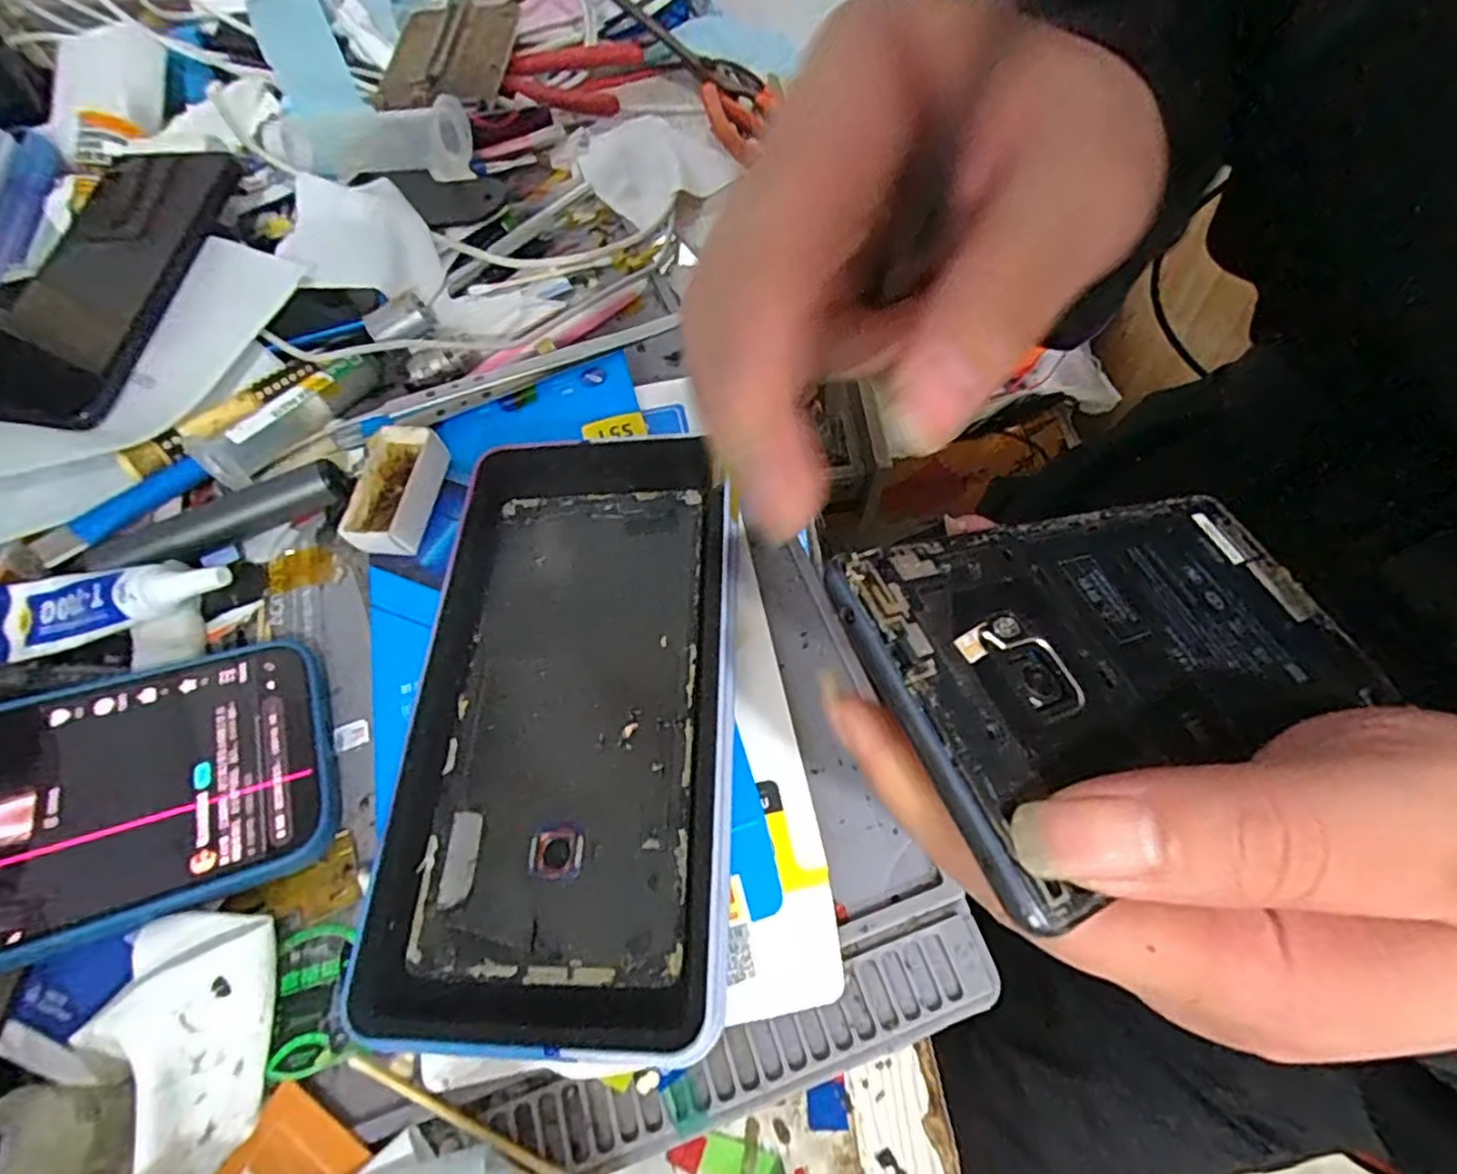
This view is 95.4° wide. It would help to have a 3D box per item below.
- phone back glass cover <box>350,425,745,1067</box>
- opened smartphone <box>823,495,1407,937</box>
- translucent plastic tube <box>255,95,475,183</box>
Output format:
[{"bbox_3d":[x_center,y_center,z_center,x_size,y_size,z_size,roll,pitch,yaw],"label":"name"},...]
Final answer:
[{"bbox_3d":[-0.050,0.032,0.206,0.104,0.009,0.186,-2,63,7],"label":"phone back glass cover"},{"bbox_3d":[0.098,0.012,0.157,0.155,0.006,0.072,-9,57,-30],"label":"opened smartphone"},{"bbox_3d":[-0.187,-0.228,0.347,0.102,0.035,0.035,-10,60,3],"label":"translucent plastic tube"}]

